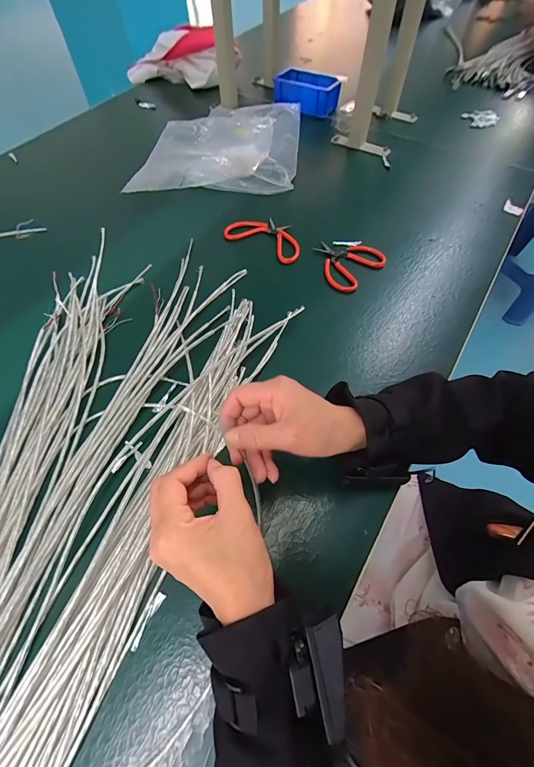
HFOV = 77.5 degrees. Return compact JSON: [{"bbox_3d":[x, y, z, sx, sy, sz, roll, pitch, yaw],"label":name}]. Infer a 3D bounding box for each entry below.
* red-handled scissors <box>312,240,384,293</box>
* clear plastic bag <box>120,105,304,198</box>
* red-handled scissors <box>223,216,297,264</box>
[{"bbox_3d":[0.123,-0.198,0.531,0.098,0.011,0.103,-40,66,-19],"label":"red-handled scissors"},{"bbox_3d":[-0.091,-0.476,0.681,0.303,0.037,0.323,5,60,5],"label":"clear plastic bag"},{"bbox_3d":[0.001,-0.249,0.566,0.138,0.016,0.073,30,65,18],"label":"red-handled scissors"}]

